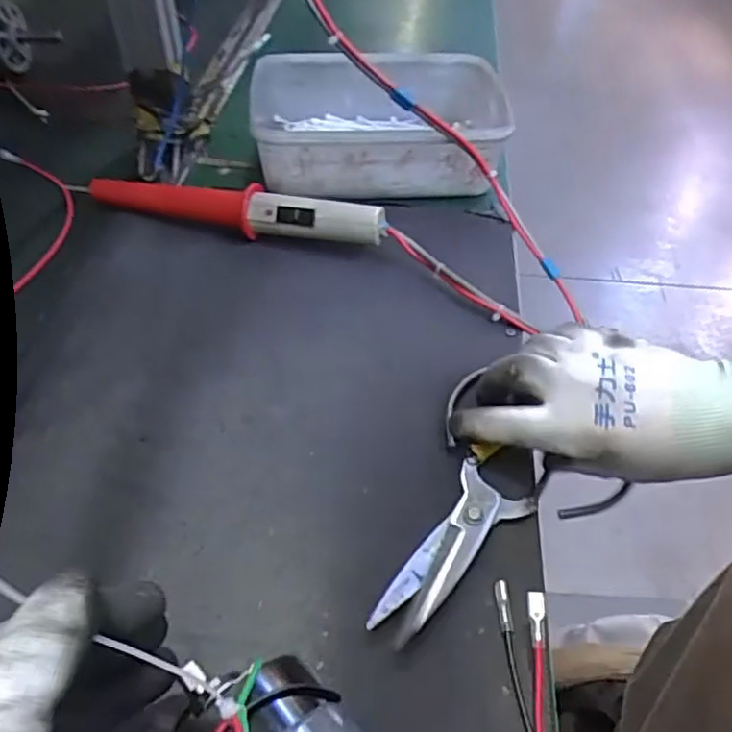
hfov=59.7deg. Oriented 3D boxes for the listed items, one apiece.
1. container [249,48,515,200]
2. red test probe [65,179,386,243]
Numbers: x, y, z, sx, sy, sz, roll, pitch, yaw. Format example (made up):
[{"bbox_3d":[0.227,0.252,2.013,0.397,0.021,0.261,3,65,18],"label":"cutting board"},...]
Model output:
[{"bbox_3d":[0.015,-0.222,0.589,0.230,0.066,0.153,-1,48,-4],"label":"container"},{"bbox_3d":[-0.116,-0.132,0.519,0.269,0.044,0.031,16,49,11],"label":"red test probe"}]

